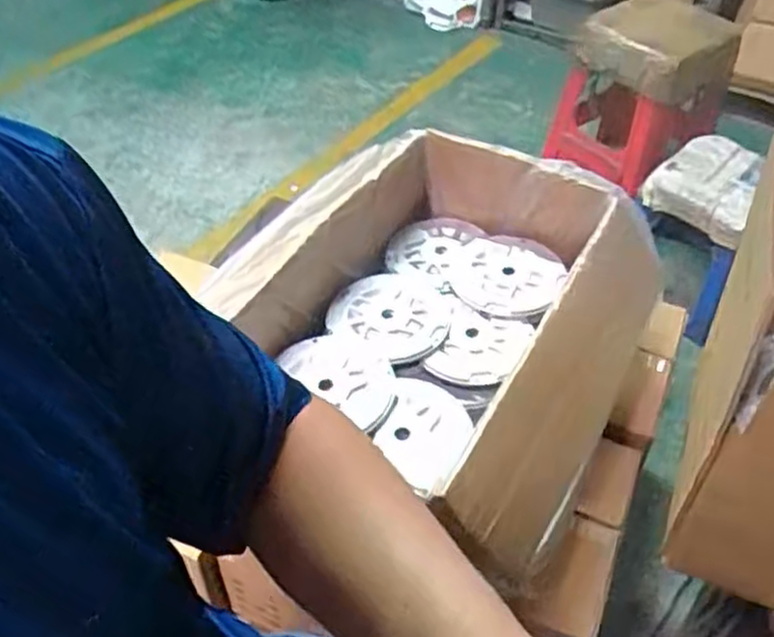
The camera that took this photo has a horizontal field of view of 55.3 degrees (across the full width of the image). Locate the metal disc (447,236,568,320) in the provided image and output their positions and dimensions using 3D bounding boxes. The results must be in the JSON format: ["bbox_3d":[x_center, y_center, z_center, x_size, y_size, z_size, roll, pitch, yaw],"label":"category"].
[{"bbox_3d":[0.147,-0.056,0.903,0.138,0.017,0.133,0,47,0],"label":"metal disc"}]

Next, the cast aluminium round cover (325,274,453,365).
[{"bbox_3d":[0.009,-0.007,0.855,0.126,0.012,0.133,28,53,23],"label":"cast aluminium round cover"}]

